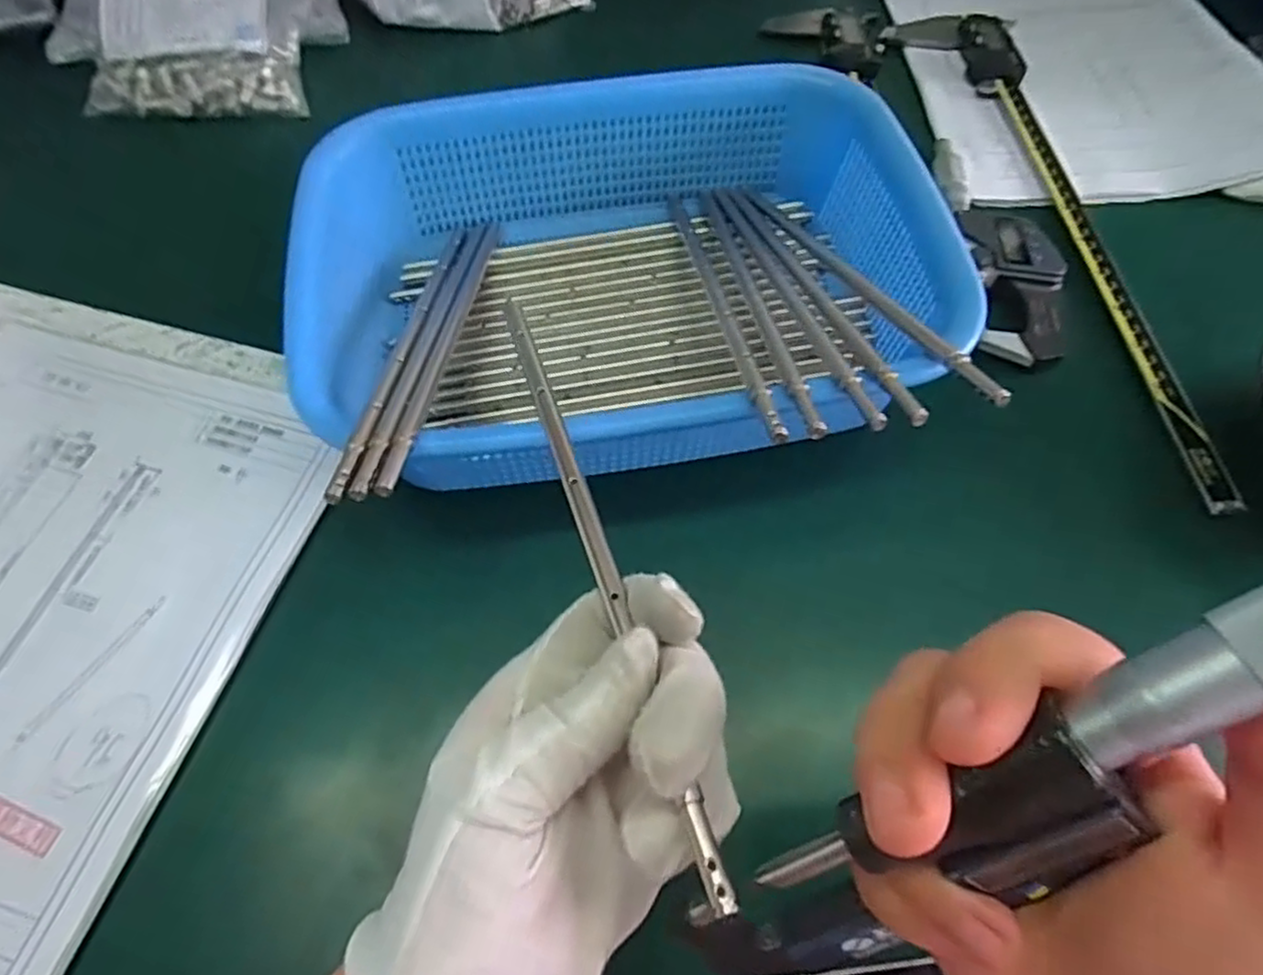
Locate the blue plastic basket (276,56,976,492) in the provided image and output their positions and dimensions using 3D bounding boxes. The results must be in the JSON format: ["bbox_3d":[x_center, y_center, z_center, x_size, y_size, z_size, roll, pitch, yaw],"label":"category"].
[{"bbox_3d":[-0.004,-0.095,0.337,0.285,0.074,0.229,-8,64,-5],"label":"blue plastic basket"}]

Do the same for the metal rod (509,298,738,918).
[{"bbox_3d":[-0.014,0.011,0.225,0.007,0.005,0.225,-17,53,-8],"label":"metal rod"}]

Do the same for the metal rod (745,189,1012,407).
[{"bbox_3d":[0.099,-0.094,0.320,0.008,0.010,0.200,-19,46,-9],"label":"metal rod"}]

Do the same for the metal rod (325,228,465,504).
[{"bbox_3d":[-0.097,-0.069,0.315,0.007,0.004,0.220,0,41,1],"label":"metal rod"}]

